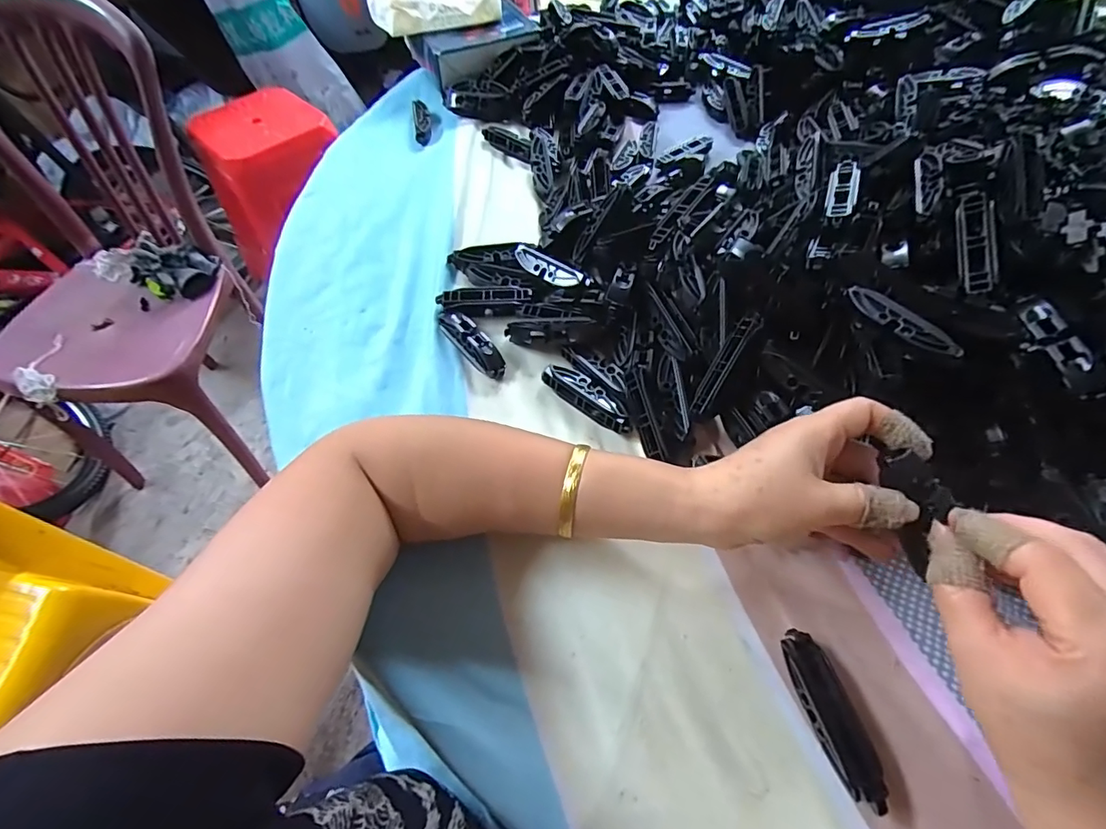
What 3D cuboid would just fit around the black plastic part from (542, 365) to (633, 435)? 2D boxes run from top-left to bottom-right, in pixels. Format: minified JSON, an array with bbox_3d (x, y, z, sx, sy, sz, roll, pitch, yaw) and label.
[{"bbox_3d":[0.027,-0.012,0.371,0.077,0.015,0.020,36,66,21],"label":"black plastic part"}]

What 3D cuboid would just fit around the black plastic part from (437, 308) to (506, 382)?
[{"bbox_3d":[-0.065,-0.059,0.394,0.021,0.017,0.076,-37,64,-19],"label":"black plastic part"}]

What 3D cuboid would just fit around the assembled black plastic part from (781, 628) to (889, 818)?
[{"bbox_3d":[0.146,0.158,0.262,0.021,0.018,0.080,-13,59,-7],"label":"assembled black plastic part"}]

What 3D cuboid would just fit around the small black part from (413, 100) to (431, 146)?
[{"bbox_3d":[-0.154,-0.346,0.581,0.018,0.010,0.077,-9,59,-4],"label":"small black part"}]

